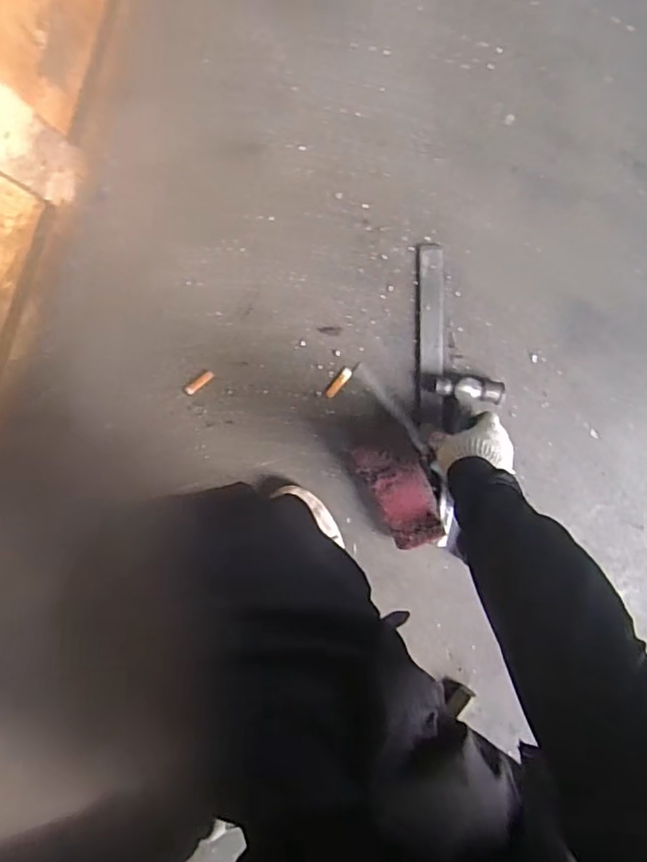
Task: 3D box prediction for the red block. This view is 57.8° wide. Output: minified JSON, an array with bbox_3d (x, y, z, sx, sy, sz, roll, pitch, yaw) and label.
[{"bbox_3d":[0.101,0.077,0.754,0.071,0.048,0.141,-27,98,2],"label":"red block"}]

